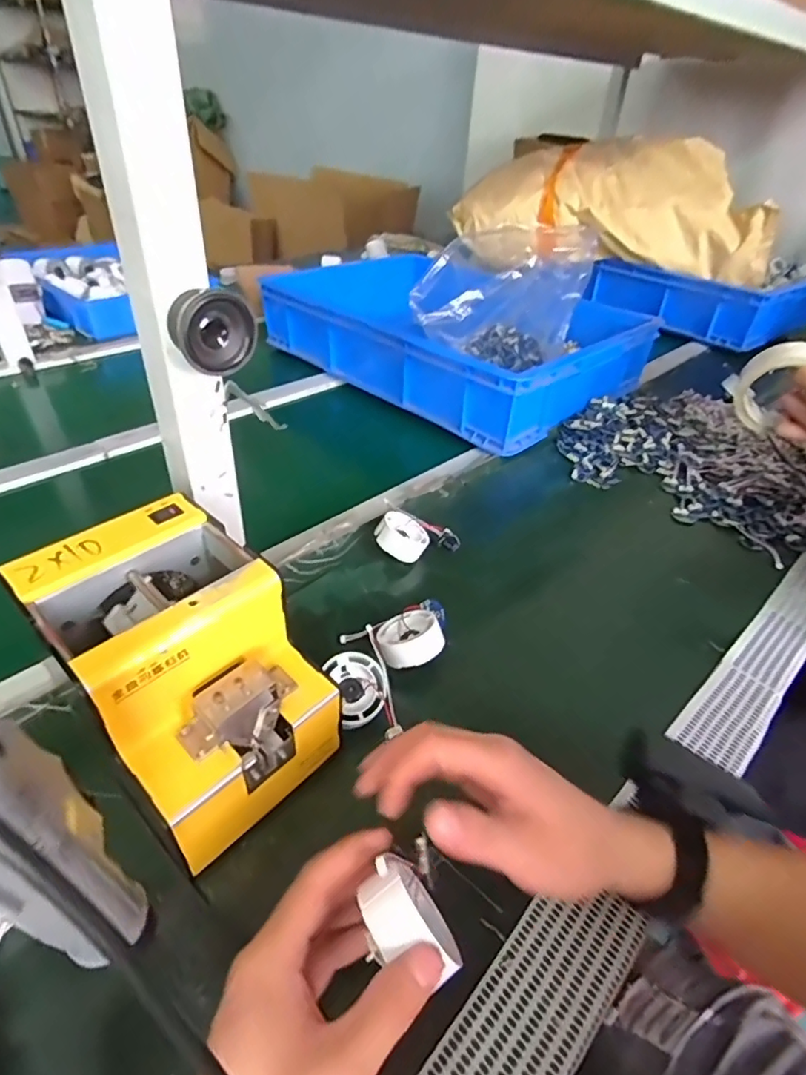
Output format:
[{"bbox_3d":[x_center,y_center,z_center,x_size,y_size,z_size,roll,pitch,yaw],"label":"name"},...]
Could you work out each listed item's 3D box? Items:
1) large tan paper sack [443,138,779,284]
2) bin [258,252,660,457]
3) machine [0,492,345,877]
[{"bbox_3d":[0.462,-0.730,1.204,0.674,0.216,0.258,11,39,8],"label":"large tan paper sack"},{"bbox_3d":[0.091,-0.371,0.978,0.421,0.109,0.579,-28,49,-34],"label":"bin"},{"bbox_3d":[-0.144,0.088,0.367,0.181,0.141,0.124,31,46,29],"label":"machine"}]

